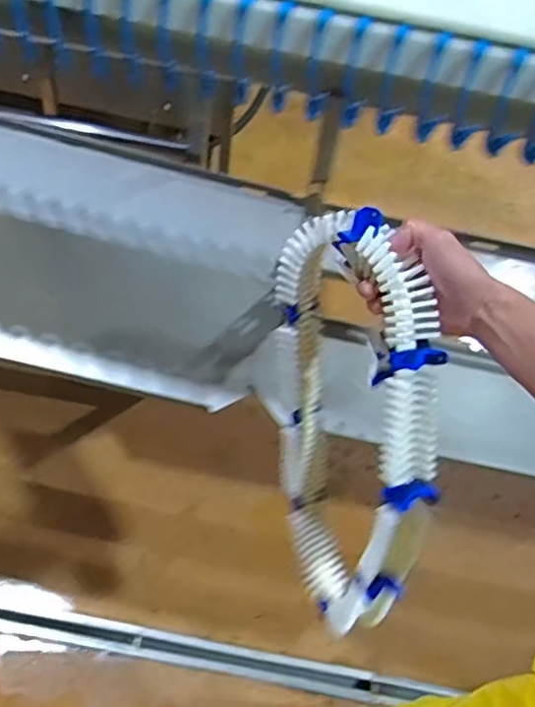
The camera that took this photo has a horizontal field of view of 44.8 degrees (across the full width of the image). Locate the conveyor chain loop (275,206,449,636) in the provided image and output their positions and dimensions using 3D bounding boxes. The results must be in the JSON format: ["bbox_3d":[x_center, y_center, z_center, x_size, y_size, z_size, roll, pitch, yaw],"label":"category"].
[{"bbox_3d":[0.098,0.106,0.738,0.081,0.509,0.226,-19,33,-32],"label":"conveyor chain loop"}]

